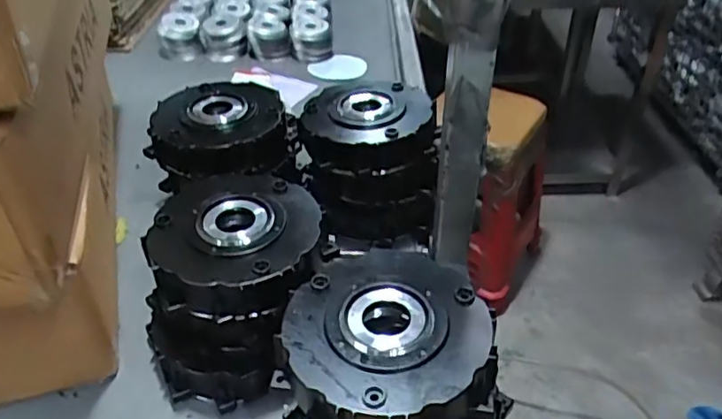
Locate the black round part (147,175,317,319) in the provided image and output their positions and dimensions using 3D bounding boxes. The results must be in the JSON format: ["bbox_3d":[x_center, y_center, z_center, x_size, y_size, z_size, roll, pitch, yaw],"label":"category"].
[{"bbox_3d":[-0.126,0.028,0.599,0.157,0.051,0.161,-1,38,1],"label":"black round part"}]

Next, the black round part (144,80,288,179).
[{"bbox_3d":[-0.190,-0.109,0.790,0.170,0.063,0.170,-1,38,1],"label":"black round part"}]

